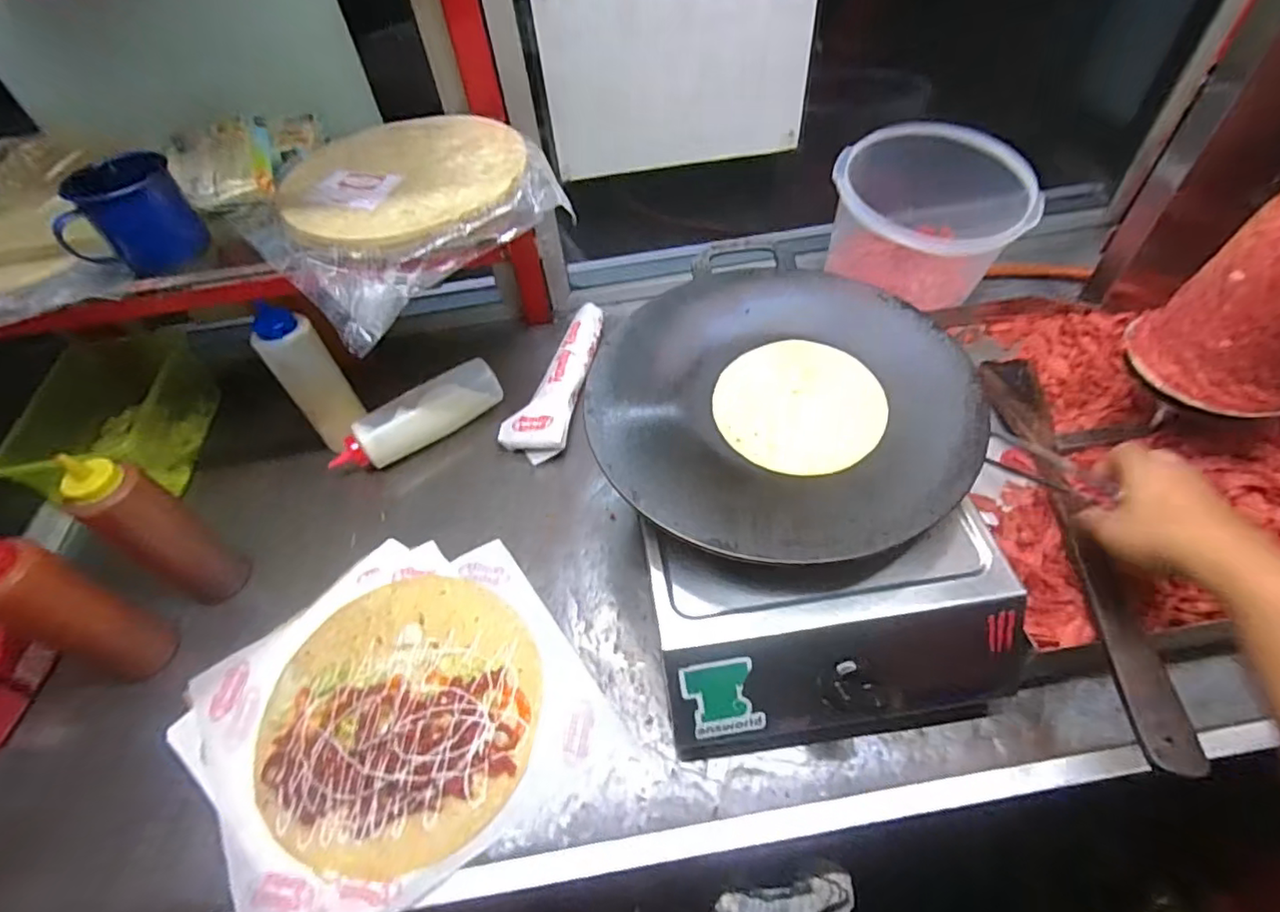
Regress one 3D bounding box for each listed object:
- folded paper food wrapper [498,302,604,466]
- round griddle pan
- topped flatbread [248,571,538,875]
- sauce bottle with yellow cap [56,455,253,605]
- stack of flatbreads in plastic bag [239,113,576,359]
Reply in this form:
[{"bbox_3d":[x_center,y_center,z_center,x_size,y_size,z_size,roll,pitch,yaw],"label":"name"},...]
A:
[{"bbox_3d":[-0.097,-0.103,0.777,0.076,0.035,0.259,11,53,10],"label":"folded paper food wrapper"},{"bbox_3d":[0.118,-0.064,0.539,0.314,0.026,0.345,-2,52,2],"label":"round griddle pan"},{"bbox_3d":[-0.213,0.220,0.534,0.242,0.020,0.239,-2,52,2],"label":"topped flatbread"},{"bbox_3d":[-0.447,0.068,0.559,0.049,0.183,0.065,23,55,19],"label":"sauce bottle with yellow cap"},{"bbox_3d":[-0.214,-0.232,0.548,0.250,0.051,0.255,-36,59,-24],"label":"stack of flatbreads in plastic bag"}]

